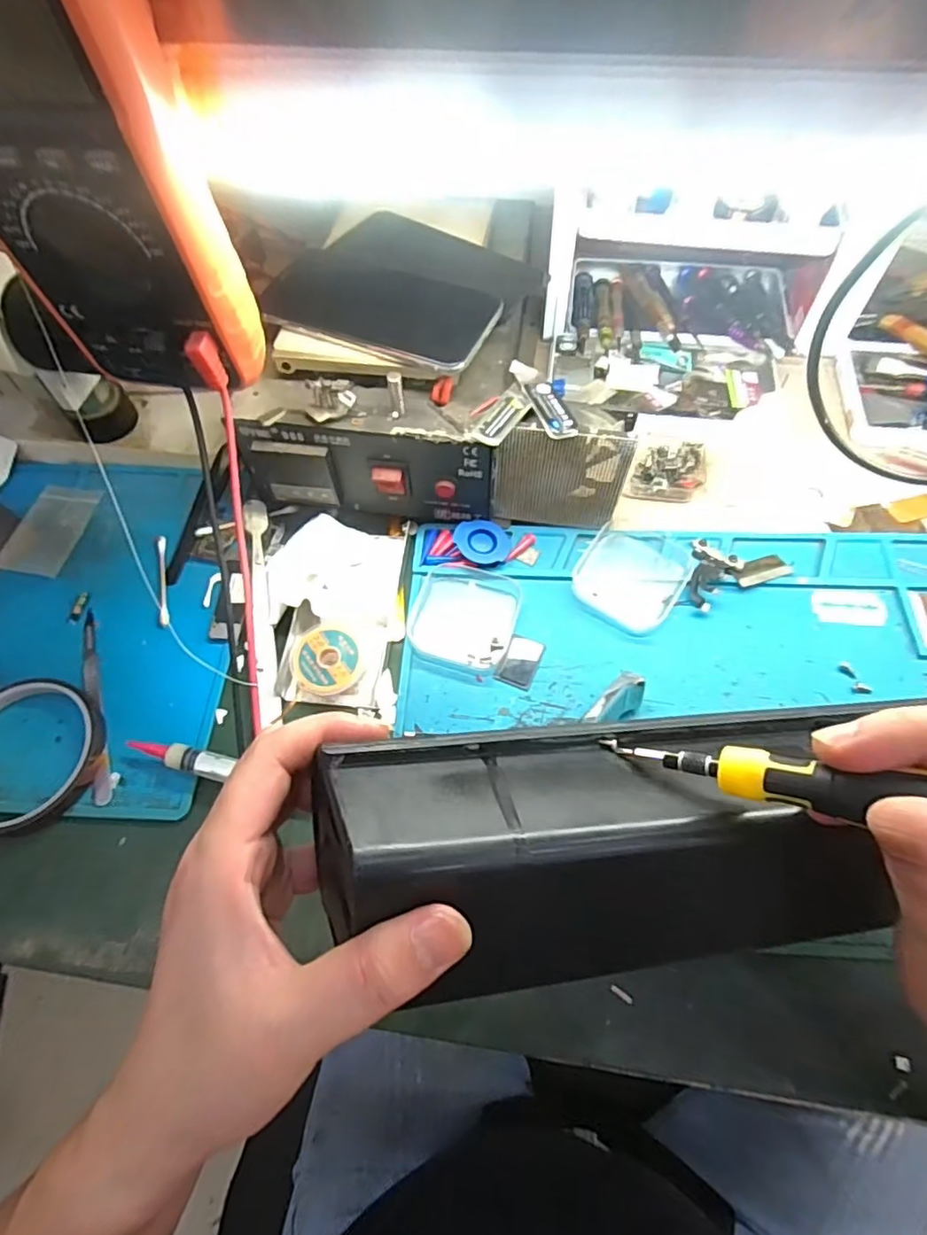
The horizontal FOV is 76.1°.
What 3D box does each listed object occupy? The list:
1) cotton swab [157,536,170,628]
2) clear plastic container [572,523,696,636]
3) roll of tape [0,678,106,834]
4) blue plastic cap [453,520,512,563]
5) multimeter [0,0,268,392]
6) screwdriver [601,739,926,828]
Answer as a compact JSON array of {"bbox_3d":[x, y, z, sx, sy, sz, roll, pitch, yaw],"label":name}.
[{"bbox_3d":[-0.201,-0.025,0.396,0.005,0.006,0.072,-15,62,-6],"label":"cotton swab"},{"bbox_3d":[0.110,-0.030,0.378,0.063,0.011,0.075,29,66,17],"label":"clear plastic container"},{"bbox_3d":[-0.251,0.074,0.336,0.082,0.015,0.093,-36,66,-16],"label":"roll of tape"},{"bbox_3d":[0.013,-0.050,0.394,0.036,0.010,0.030,-7,61,-2],"label":"blue plastic cap"},{"bbox_3d":[-0.141,-0.163,0.215,0.088,0.170,0.042,7,61,6],"label":"multimeter"},{"bbox_3d":[0.106,0.052,0.180,0.134,0.016,0.015,2,56,42],"label":"screwdriver"}]

